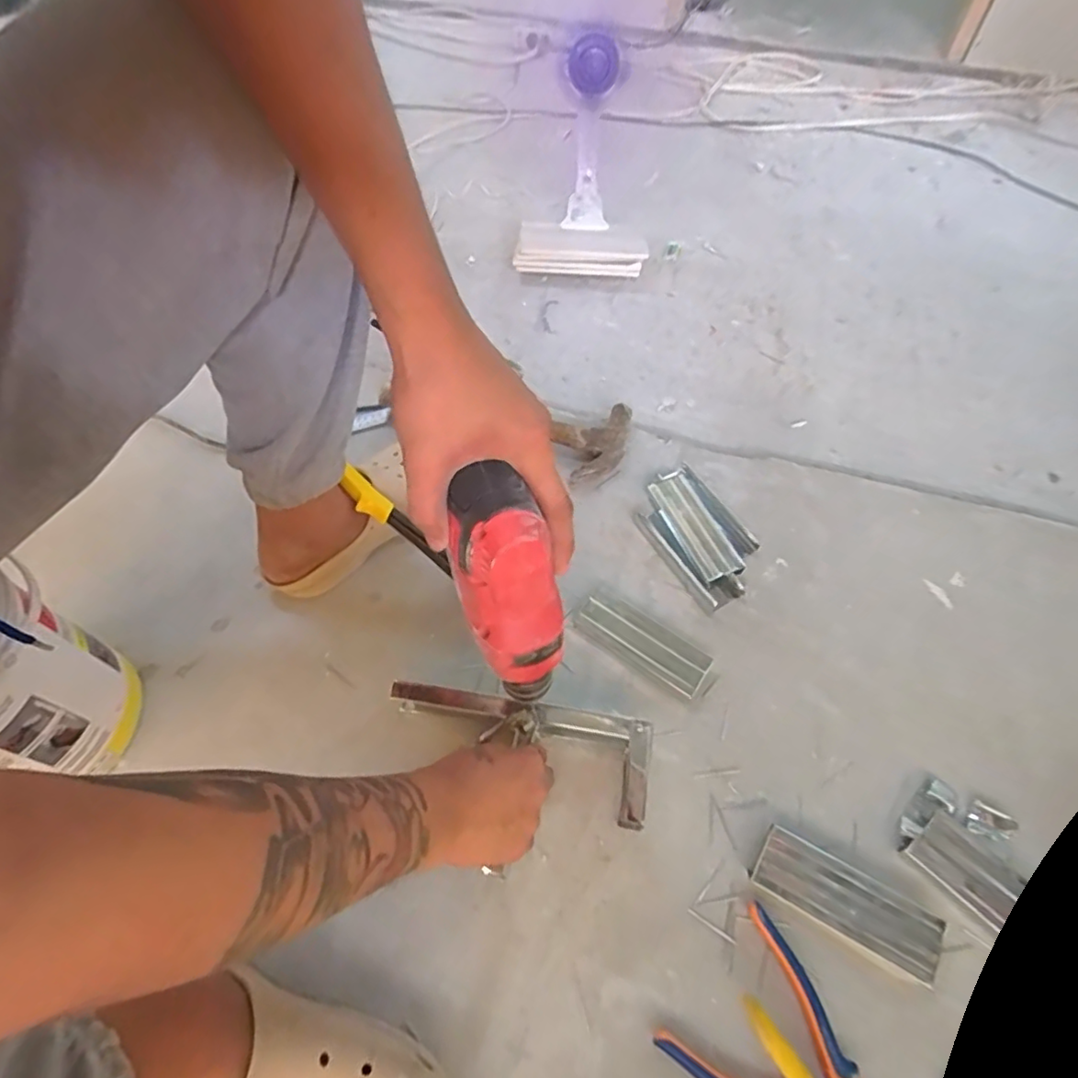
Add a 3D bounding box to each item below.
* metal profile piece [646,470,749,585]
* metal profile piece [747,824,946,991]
[{"bbox_3d":[0.177,-0.016,0.680,0.053,0.020,0.145,-21,58,-14],"label":"metal profile piece"},{"bbox_3d":[0.246,0.292,0.472,0.137,0.021,0.049,28,59,18],"label":"metal profile piece"}]

